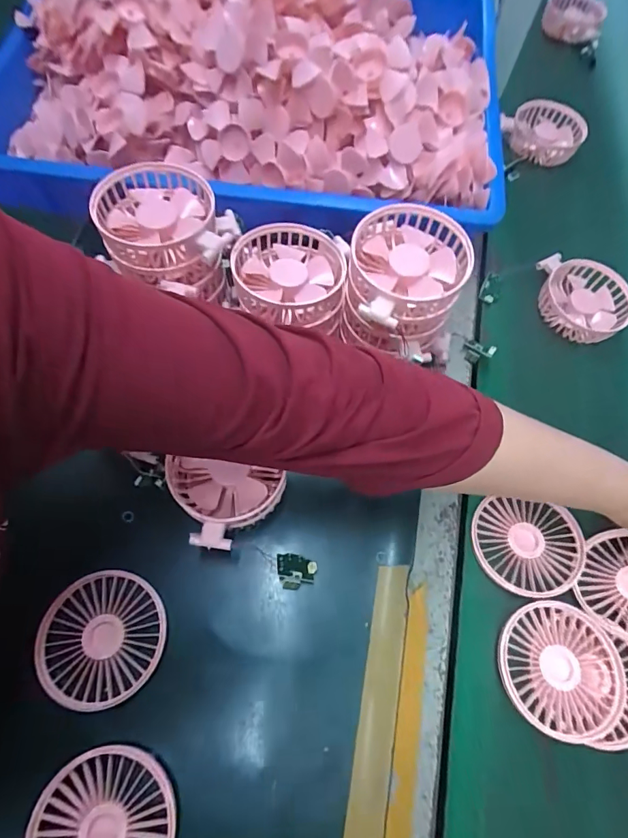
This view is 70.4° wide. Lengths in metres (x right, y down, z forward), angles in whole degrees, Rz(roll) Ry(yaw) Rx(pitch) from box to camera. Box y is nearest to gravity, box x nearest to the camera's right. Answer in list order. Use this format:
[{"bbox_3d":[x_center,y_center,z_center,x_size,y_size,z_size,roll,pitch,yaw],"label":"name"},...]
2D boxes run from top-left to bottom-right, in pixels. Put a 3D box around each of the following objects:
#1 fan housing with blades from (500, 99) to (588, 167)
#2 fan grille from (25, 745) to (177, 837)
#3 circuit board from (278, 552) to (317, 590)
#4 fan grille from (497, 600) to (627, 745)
[{"bbox_3d":[0.304,-0.380,0.583,0.097,0.029,0.104,2,66,-4],"label":"fan housing with blades"},{"bbox_3d":[-0.133,0.260,0.280,0.089,0.013,0.086,-8,67,-8],"label":"fan grille"},{"bbox_3d":[-0.013,0.119,0.348,0.030,0.019,0.026,0,66,-4],"label":"circuit board"},{"bbox_3d":[0.183,0.184,0.329,0.087,0.010,0.087,2,66,-4],"label":"fan grille"}]

